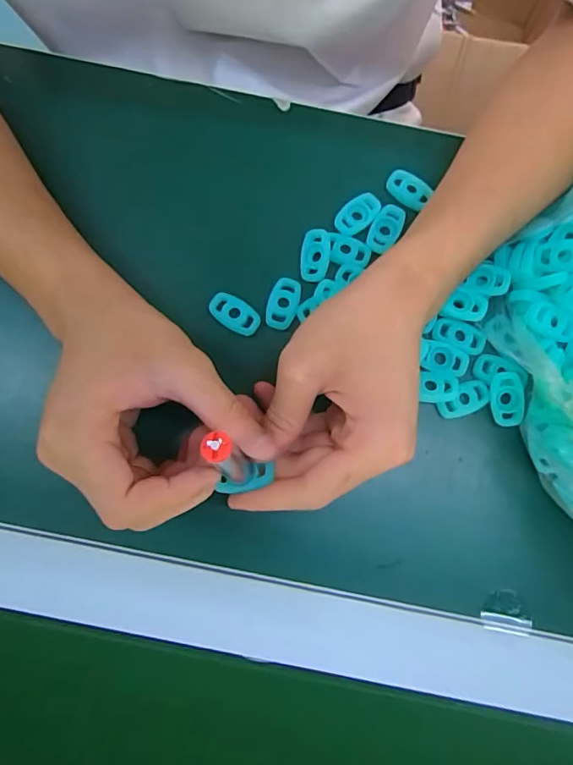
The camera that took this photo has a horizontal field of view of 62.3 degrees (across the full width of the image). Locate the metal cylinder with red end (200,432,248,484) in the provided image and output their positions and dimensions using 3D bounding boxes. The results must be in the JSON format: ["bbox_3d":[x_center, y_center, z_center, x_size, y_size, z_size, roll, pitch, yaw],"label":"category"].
[{"bbox_3d":[-0.026,0.037,0.220,0.012,0.038,0.015,-37,61,-7],"label":"metal cylinder with red end"}]

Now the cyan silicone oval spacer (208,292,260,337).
[{"bbox_3d":[-0.032,-0.042,0.287,0.033,0.006,0.018,30,81,5],"label":"cyan silicone oval spacer"}]

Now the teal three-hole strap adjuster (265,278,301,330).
[{"bbox_3d":[-0.002,-0.049,0.292,0.018,0.004,0.031,14,80,2],"label":"teal three-hole strap adjuster"}]

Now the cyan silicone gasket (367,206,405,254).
[{"bbox_3d":[0.062,-0.097,0.299,0.018,0.004,0.032,22,80,3],"label":"cyan silicone gasket"}]

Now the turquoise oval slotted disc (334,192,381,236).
[{"bbox_3d":[0.045,-0.107,0.300,0.032,0.004,0.020,-44,83,-8],"label":"turquoise oval slotted disc"}]

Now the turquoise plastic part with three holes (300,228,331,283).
[{"bbox_3d":[0.018,-0.078,0.292,0.017,0.007,0.032,8,80,1],"label":"turquoise plastic part with three holes"}]

